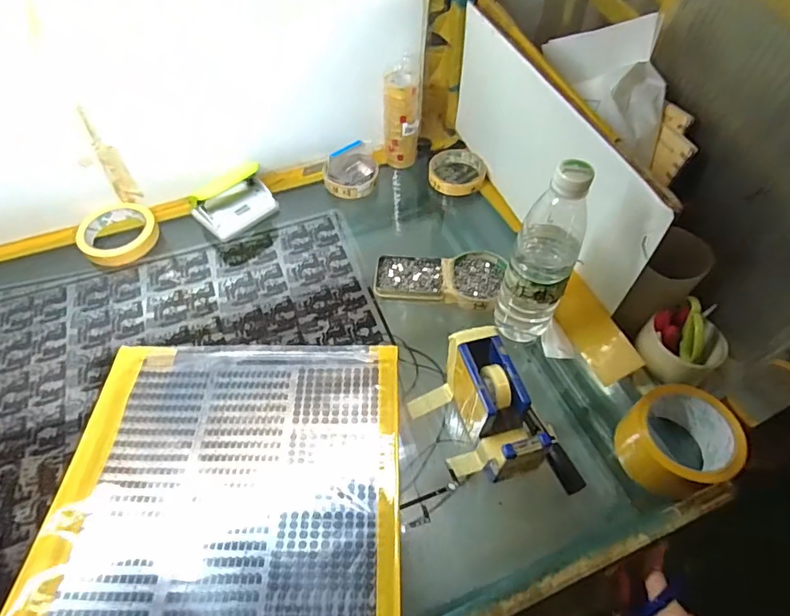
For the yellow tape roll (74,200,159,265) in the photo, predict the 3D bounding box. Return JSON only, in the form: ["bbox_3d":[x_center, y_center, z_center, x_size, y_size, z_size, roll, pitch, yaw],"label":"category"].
[{"bbox_3d":[-0.377,-0.104,0.665,0.092,0.025,0.091,0,54,1],"label":"yellow tape roll"}]

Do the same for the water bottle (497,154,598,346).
[{"bbox_3d":[0.149,-0.044,0.501,0.067,0.235,0.063,18,56,14],"label":"water bottle"}]

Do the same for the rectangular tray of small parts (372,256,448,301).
[{"bbox_3d":[0.019,-0.040,0.621,0.087,0.017,0.066,3,54,3],"label":"rectangular tray of small parts"}]

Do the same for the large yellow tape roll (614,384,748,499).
[{"bbox_3d":[0.279,0.130,0.483,0.090,0.065,0.094,0,54,1],"label":"large yellow tape roll"}]

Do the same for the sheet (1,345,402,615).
[{"bbox_3d":[-0.157,0.223,0.424,0.317,0.054,0.454,-1,54,0],"label":"sheet"}]

